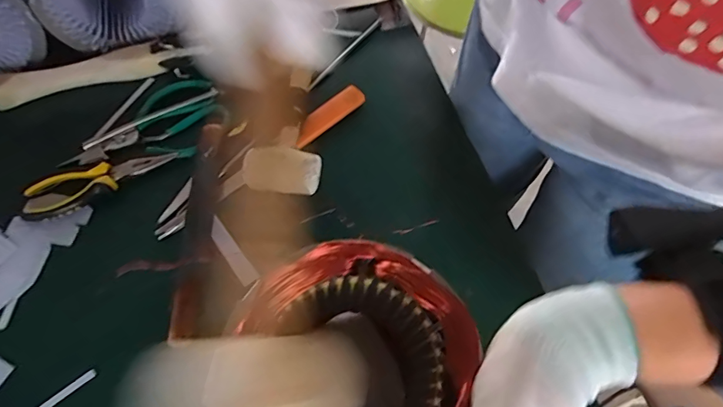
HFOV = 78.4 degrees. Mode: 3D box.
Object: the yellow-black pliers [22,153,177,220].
[{"bbox_3d":[-0.274,-0.027,0.462,0.148,0.016,0.045,-28,68,-15],"label":"yellow-black pliers"}]

